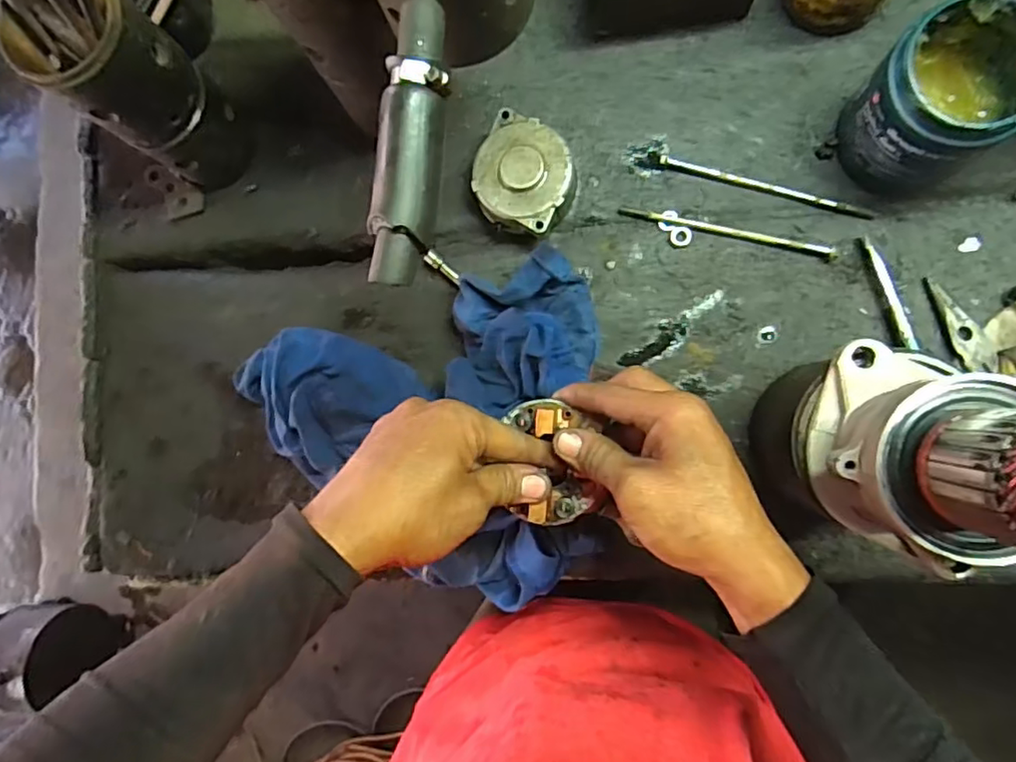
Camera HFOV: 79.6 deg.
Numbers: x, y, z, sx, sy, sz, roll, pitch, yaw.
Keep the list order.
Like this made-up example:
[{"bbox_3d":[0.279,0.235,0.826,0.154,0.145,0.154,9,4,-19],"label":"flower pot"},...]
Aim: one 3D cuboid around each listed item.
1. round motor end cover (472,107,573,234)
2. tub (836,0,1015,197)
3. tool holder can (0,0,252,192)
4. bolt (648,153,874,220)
[{"bbox_3d":[0.013,-0.161,0.483,0.072,0.039,0.082,17,89,9],"label":"round motor end cover"},{"bbox_3d":[0.292,-0.190,0.417,0.089,0.104,0.096,-1,86,8],"label":"tub"},{"bbox_3d":[-0.262,-0.210,0.454,0.068,0.179,0.082,37,92,8],"label":"tool holder can"},{"bbox_3d":[0.197,-0.154,0.477,0.175,0.013,0.009,18,89,9],"label":"bolt"}]

